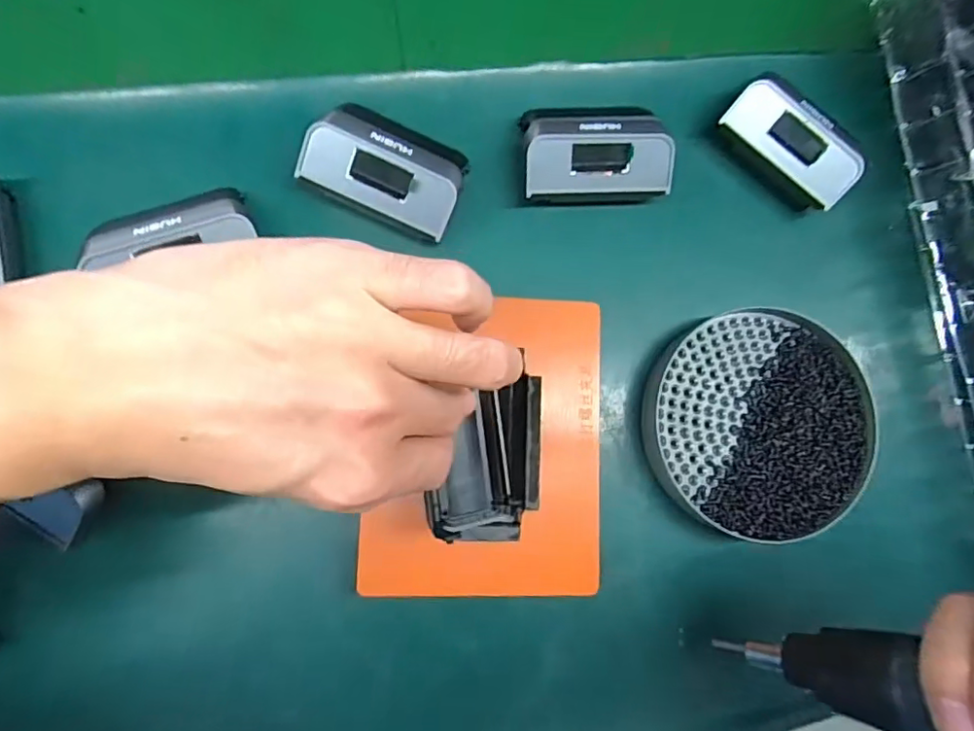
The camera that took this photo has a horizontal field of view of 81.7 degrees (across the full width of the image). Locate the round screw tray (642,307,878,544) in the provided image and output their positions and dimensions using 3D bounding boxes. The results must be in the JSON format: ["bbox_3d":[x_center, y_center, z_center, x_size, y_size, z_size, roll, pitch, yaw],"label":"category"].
[{"bbox_3d":[0.137,0.029,0.289,0.109,0.024,0.111,1,83,-7],"label":"round screw tray"}]

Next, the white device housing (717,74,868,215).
[{"bbox_3d":[0.160,-0.116,0.303,0.074,0.031,0.036,35,80,-2],"label":"white device housing"}]

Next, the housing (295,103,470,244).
[{"bbox_3d":[-0.048,-0.096,0.276,0.074,0.032,0.048,24,81,-3],"label":"housing"}]

